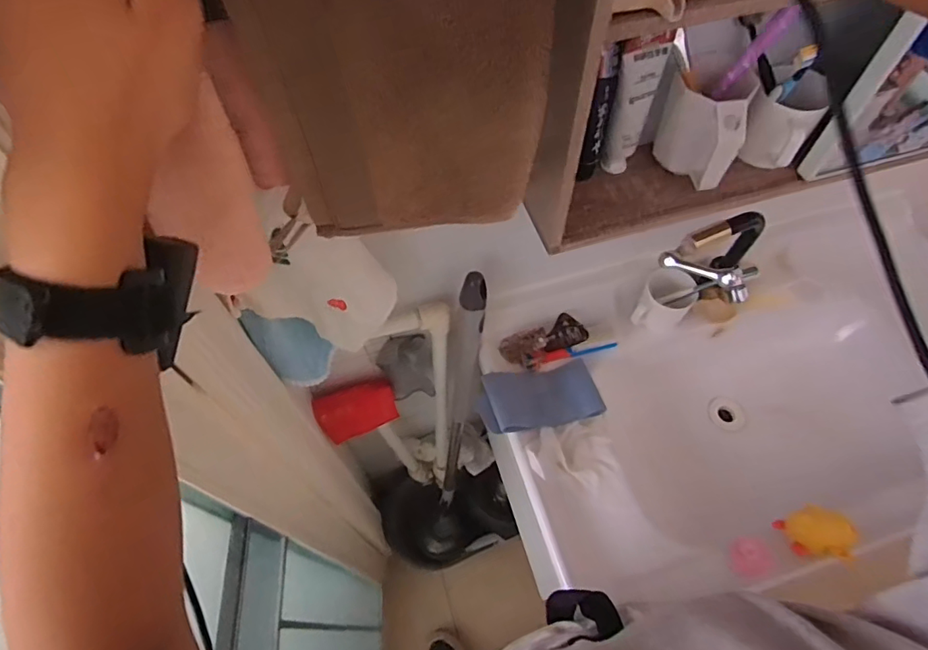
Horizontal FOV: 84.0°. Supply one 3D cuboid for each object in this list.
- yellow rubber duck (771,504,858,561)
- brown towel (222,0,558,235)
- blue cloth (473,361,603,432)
[{"bbox_3d":[0.444,0.262,0.650,0.071,0.044,0.061,3,58,2],"label":"yellow rubber duck"},{"bbox_3d":[-0.029,-0.129,0.306,0.164,0.167,0.029,-12,59,-7],"label":"brown towel"},{"bbox_3d":[0.107,0.106,0.755,0.181,0.037,0.090,-7,58,-19],"label":"blue cloth"}]

